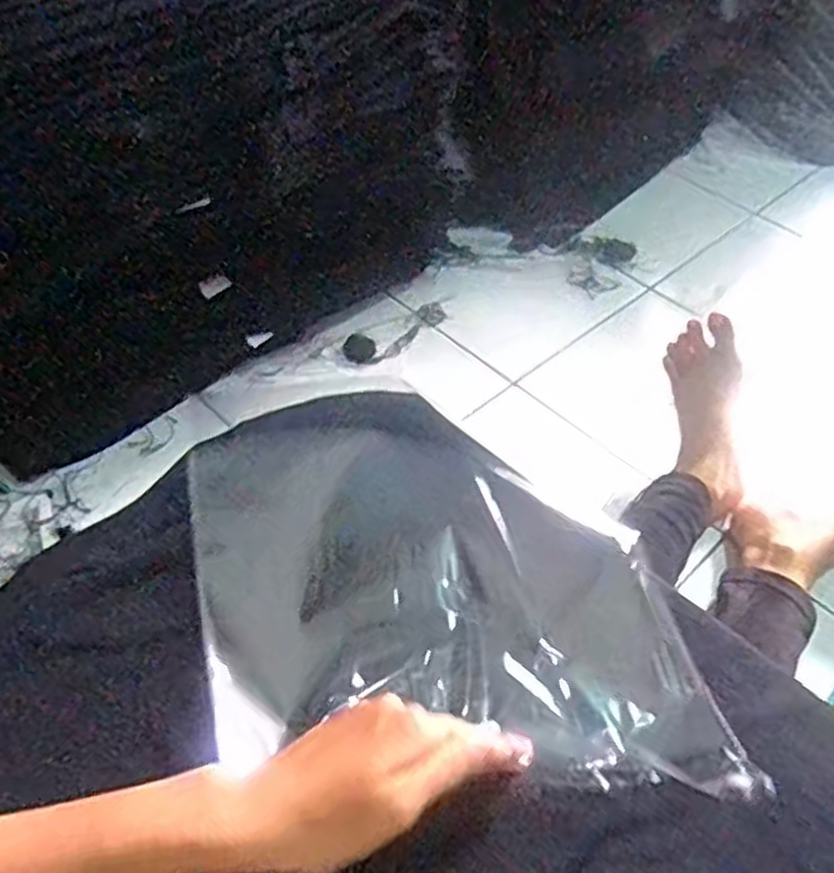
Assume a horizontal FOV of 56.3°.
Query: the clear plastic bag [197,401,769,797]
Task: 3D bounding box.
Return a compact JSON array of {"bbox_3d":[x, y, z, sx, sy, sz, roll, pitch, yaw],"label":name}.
[{"bbox_3d":[0.010,0.087,0.480,0.271,0.025,0.290,-7,50,-11],"label":"clear plastic bag"}]

